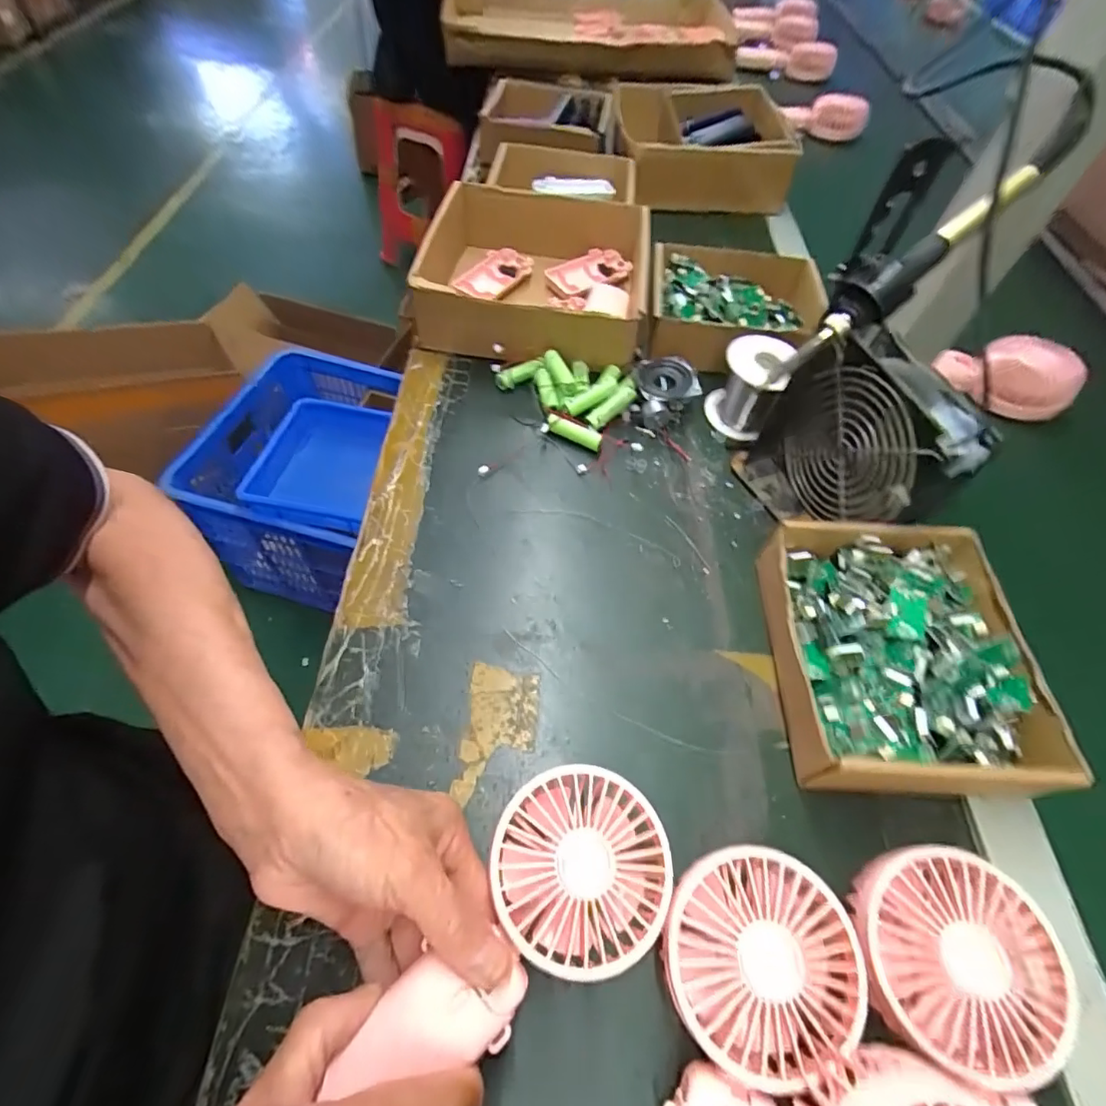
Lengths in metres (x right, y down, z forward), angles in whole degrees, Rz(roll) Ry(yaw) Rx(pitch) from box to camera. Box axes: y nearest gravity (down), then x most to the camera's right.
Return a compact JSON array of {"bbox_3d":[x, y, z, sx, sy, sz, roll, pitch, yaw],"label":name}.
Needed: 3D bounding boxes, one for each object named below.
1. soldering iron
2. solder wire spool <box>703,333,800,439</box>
[{"bbox_3d":[0.202,-0.161,0.312,0.158,0.025,0.023,-38,63,9],"label":"soldering iron"},{"bbox_3d":[0.168,-0.145,0.476,0.054,0.070,0.054,22,59,11],"label":"solder wire spool"}]

